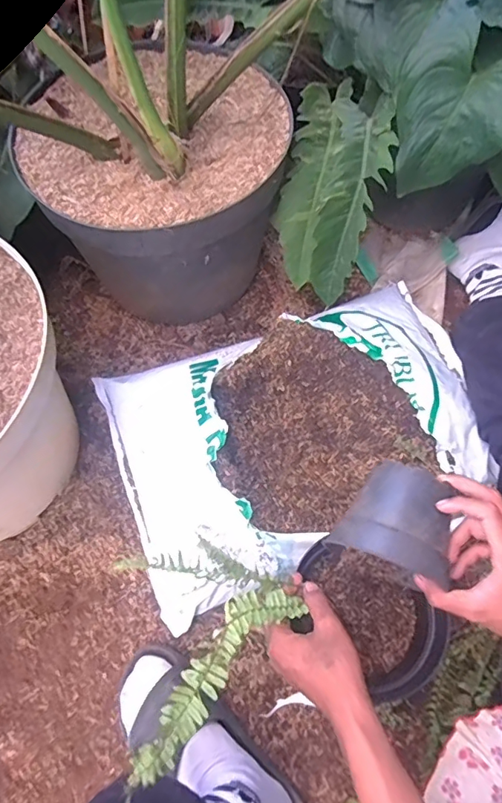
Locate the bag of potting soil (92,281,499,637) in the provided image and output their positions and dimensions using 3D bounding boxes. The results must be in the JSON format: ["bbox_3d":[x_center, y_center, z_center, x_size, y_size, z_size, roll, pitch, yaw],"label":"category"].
[{"bbox_3d":[0.078,0.024,0.695,0.544,0.139,0.359,-20,65,-9],"label":"bag of potting soil"}]

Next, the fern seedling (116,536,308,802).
[{"bbox_3d":[-0.037,0.220,0.469,0.172,0.083,0.186,-14,64,-6],"label":"fern seedling"}]

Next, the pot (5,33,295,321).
[{"bbox_3d":[-0.124,-0.307,0.763,0.352,0.253,0.327,0,64,1],"label":"pot"}]

